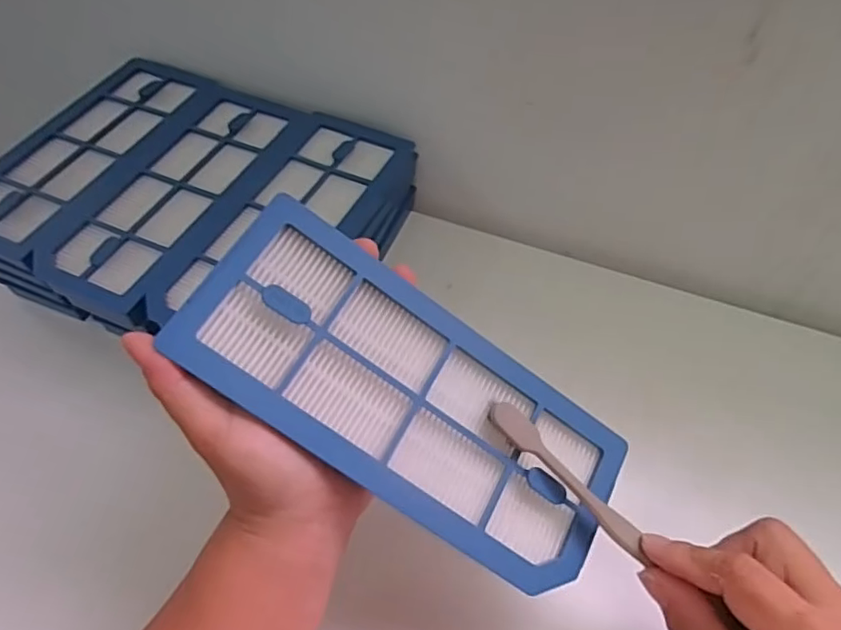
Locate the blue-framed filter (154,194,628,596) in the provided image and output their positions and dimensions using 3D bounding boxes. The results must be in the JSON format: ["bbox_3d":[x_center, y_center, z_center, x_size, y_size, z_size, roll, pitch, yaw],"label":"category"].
[{"bbox_3d":[-0.001,0.037,0.260,0.202,0.016,0.084,36,58,-8],"label":"blue-framed filter"}]

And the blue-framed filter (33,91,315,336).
[{"bbox_3d":[-0.168,-0.087,0.402,0.093,0.012,0.202,18,56,15],"label":"blue-framed filter"}]

